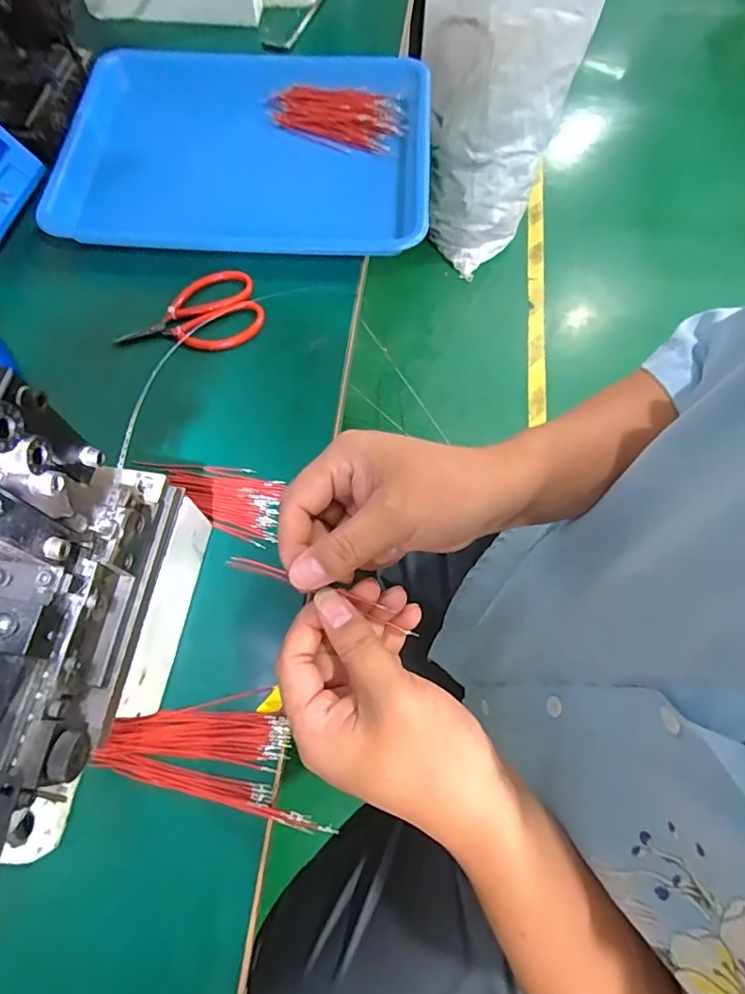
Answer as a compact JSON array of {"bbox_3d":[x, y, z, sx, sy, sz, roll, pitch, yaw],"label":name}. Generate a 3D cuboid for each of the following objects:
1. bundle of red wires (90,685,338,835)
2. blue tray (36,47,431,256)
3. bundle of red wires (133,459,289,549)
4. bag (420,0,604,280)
[{"bbox_3d":[-0.087,0.148,0.321,0.136,0.017,0.062,14,69,5],"label":"bundle of red wires"},{"bbox_3d":[-0.111,-0.324,0.491,0.329,0.033,0.244,-1,68,-1],"label":"blue tray"},{"bbox_3d":[-0.114,-0.004,0.377,0.108,0.008,0.047,21,70,8],"label":"bundle of red wires"},{"bbox_3d":[0.257,-0.848,1.172,0.315,0.649,0.239,28,71,10],"label":"bag"}]

